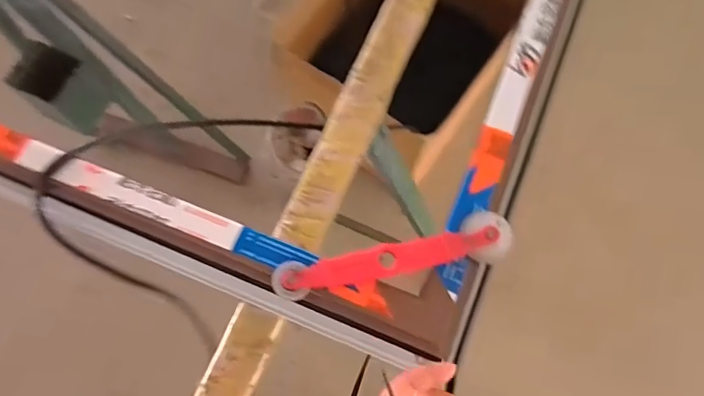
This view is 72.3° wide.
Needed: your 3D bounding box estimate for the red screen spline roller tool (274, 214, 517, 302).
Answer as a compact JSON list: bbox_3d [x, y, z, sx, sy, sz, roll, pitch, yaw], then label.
[{"bbox_3d":[0.035,0.051,0.399,0.198,0.021,0.039,-15,75,-2],"label":"red screen spline roller tool"}]

